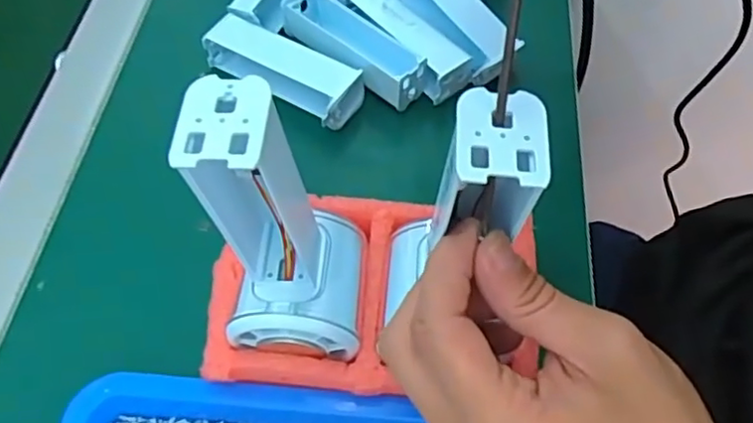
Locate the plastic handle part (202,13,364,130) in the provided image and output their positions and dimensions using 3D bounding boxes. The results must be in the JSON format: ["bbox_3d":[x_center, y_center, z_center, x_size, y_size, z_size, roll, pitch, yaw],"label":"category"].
[{"bbox_3d":[-0.058,-0.089,0.391,0.100,0.027,0.033,30,63,17],"label":"plastic handle part"}]

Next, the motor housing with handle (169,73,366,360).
[{"bbox_3d":[-0.032,0.011,0.240,0.049,0.145,0.055,3,58,2],"label":"motor housing with handle"}]

